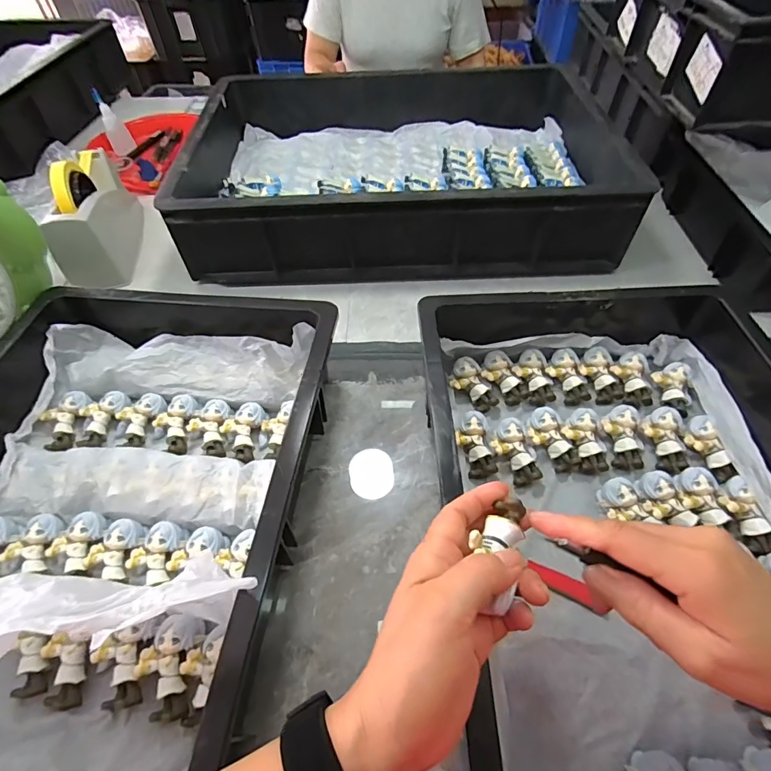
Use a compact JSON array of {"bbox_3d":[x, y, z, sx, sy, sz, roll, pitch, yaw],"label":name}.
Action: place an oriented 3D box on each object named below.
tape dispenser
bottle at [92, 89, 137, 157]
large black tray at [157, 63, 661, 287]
[{"bbox_3d":[-0.396,-0.241,0.596,0.067,0.114,0.201,-10,53,-6],"label":"tape dispenser"},{"bbox_3d":[-0.502,-0.482,0.808,0.039,0.107,0.027,-27,24,-18],"label":"bottle"},{"bbox_3d":[0.020,-0.330,0.664,0.569,0.131,0.397,-3,52,-1],"label":"large black tray"}]

